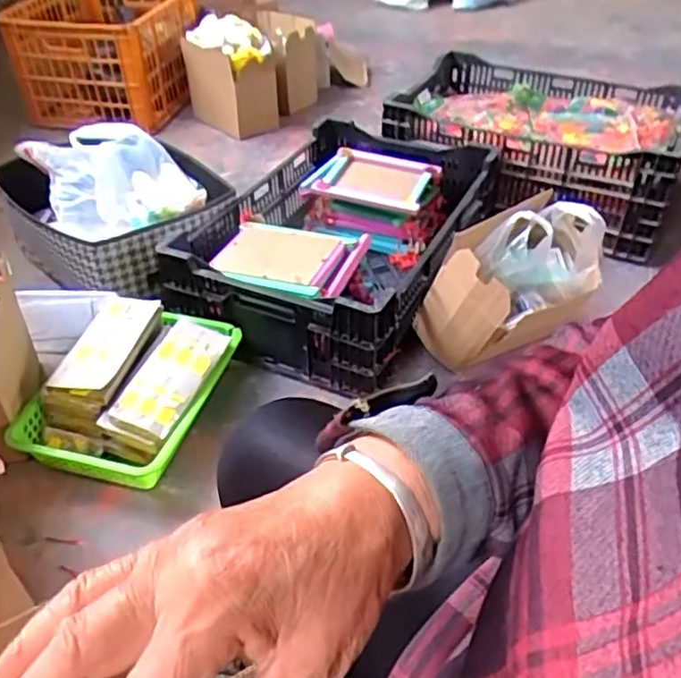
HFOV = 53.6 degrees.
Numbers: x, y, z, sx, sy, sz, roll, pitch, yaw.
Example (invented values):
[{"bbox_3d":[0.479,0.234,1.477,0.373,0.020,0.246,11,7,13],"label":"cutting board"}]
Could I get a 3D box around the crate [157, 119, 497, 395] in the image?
[{"bbox_3d":[0.009,-0.194,1.302,0.428,0.189,0.610,18,44,21],"label":"crate"}]

